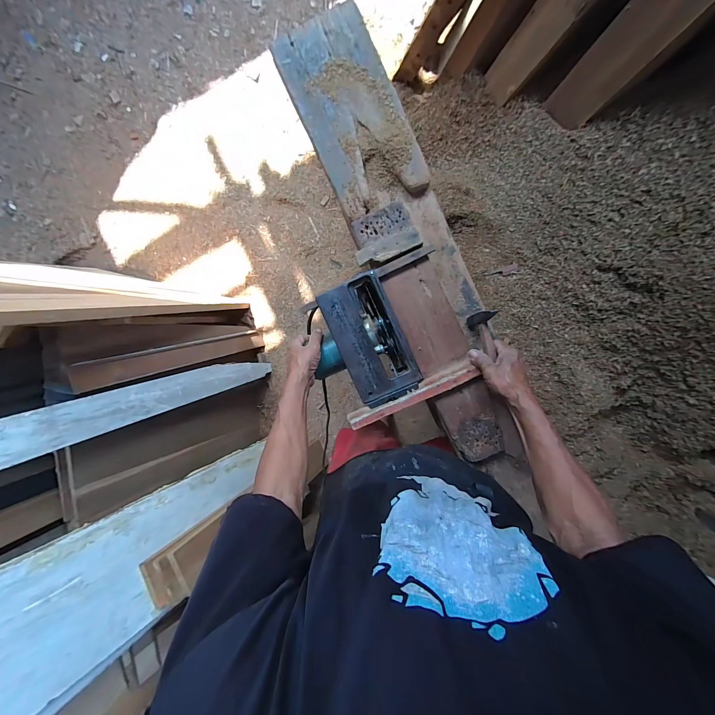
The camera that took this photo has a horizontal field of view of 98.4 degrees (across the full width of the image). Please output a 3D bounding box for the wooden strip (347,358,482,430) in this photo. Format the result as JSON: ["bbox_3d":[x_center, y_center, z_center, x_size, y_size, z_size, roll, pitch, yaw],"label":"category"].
[{"bbox_3d":[0.108,0.076,0.619,0.267,0.017,0.036,-25,90,5],"label":"wooden strip"}]

